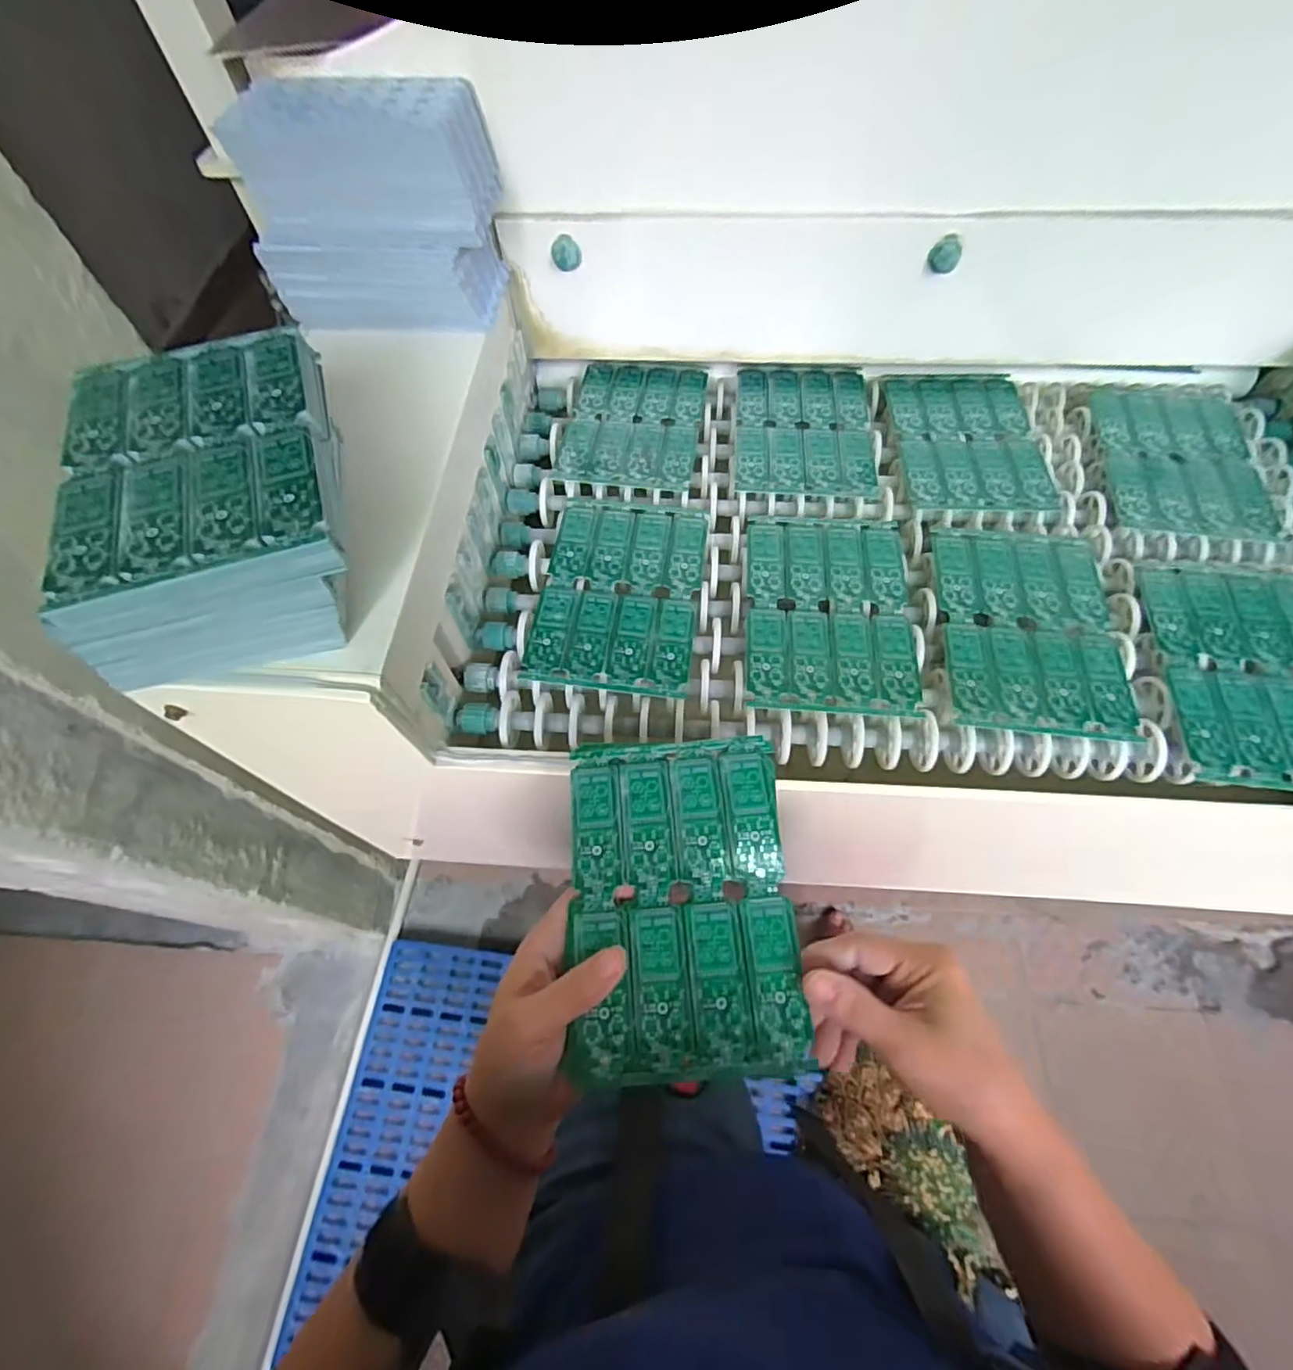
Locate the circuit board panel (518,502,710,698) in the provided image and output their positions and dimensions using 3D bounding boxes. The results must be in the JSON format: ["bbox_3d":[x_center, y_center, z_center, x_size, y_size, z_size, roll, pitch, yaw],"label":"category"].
[{"bbox_3d":[-0.019,-0.075,0.480,0.119,0.004,0.172,6,61,6],"label":"circuit board panel"}]

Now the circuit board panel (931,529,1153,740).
[{"bbox_3d":[0.282,-0.044,0.457,0.128,0.006,0.173,3,61,4],"label":"circuit board panel"}]

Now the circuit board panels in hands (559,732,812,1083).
[{"bbox_3d":[0.019,0.116,0.345,0.119,0.005,0.175,-3,65,1],"label":"circuit board panels in hands"}]

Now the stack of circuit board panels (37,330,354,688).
[{"bbox_3d":[-0.235,-0.094,0.346,0.141,0.084,0.188,-17,61,-7],"label":"stack of circuit board panels"}]

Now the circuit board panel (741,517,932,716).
[{"bbox_3d":[0.137,-0.060,0.466,0.120,0.004,0.174,3,61,4],"label":"circuit board panel"}]

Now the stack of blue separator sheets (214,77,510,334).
[{"bbox_3d":[-0.192,-0.342,0.452,0.163,0.120,0.099,-3,61,0],"label":"stack of blue separator sheets"}]

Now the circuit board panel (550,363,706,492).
[{"bbox_3d":[-0.010,-0.243,0.574,0.118,0.009,0.160,7,61,6],"label":"circuit board panel"}]

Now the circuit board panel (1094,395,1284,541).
[{"bbox_3d":[0.467,-0.202,0.540,0.127,0.008,0.174,7,61,6],"label":"circuit board panel"}]

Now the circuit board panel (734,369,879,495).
[{"bbox_3d":[0.143,-0.237,0.567,0.120,0.004,0.165,3,61,4],"label":"circuit board panel"}]

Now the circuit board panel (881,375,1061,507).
[{"bbox_3d":[0.286,-0.226,0.557,0.124,0.006,0.170,0,61,2],"label":"circuit board panel"}]

